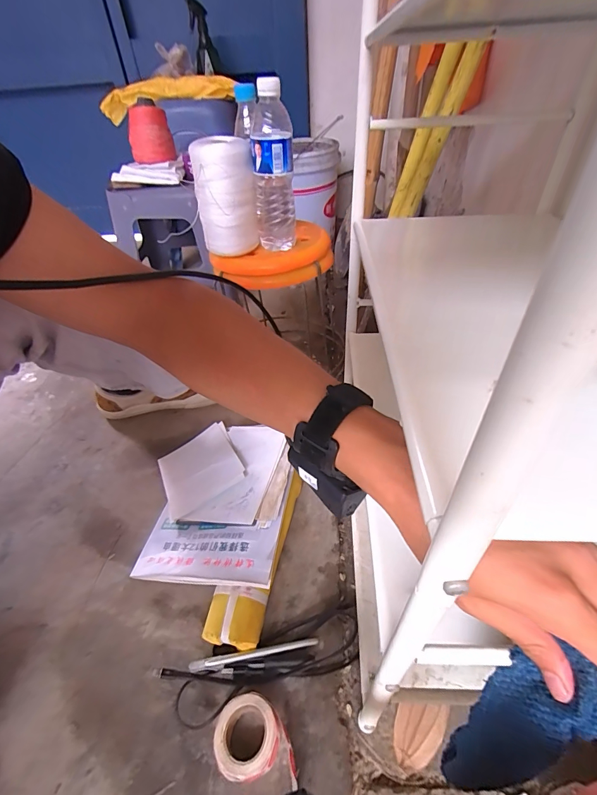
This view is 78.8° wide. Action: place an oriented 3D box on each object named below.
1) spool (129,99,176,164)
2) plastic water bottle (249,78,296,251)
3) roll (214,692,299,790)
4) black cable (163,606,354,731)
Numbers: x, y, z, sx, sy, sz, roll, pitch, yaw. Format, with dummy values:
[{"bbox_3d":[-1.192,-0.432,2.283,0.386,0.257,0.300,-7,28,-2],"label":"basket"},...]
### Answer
[{"bbox_3d":[-0.357,-0.632,0.871,0.102,0.102,0.091,-15,46,-13],"label":"spool"},{"bbox_3d":[-0.041,-0.353,0.577,0.065,0.220,0.059,-4,45,-3],"label":"plastic water bottle"},{"bbox_3d":[-0.043,0.343,0.367,0.078,0.031,0.065,-5,42,2],"label":"roll"},{"bbox_3d":[-0.033,0.303,0.415,0.220,0.029,0.060,-16,43,-10],"label":"black cable"}]

